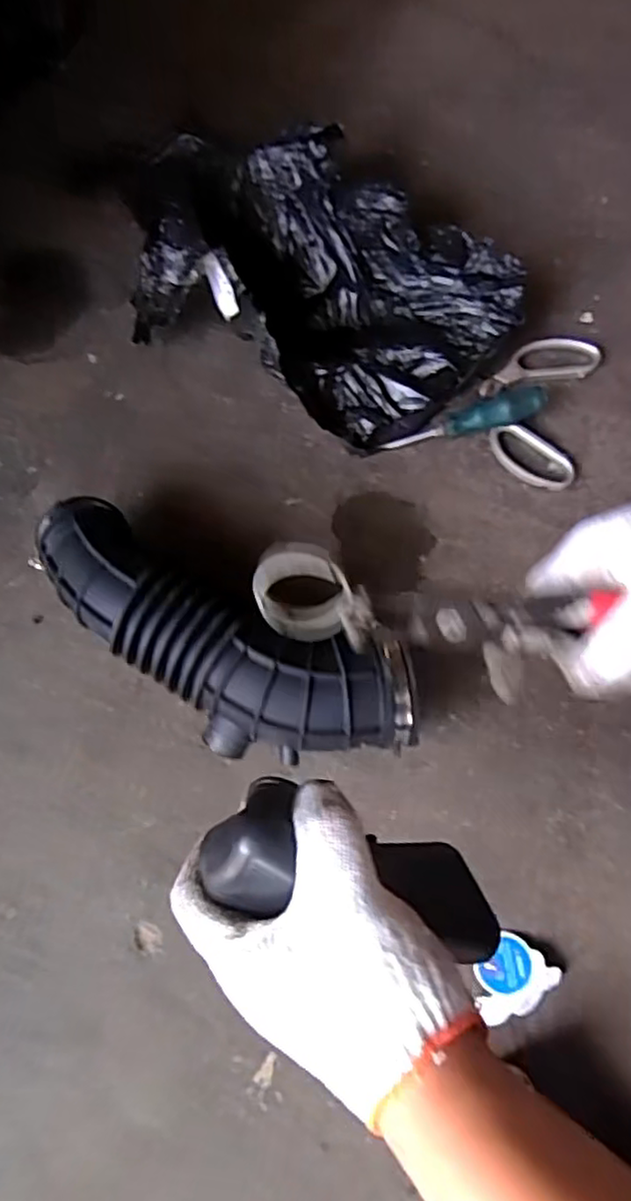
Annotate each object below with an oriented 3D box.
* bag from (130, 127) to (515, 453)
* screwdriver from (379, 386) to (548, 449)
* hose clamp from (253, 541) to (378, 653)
[{"bbox_3d":[-0.006,-0.306,0.663,0.373,0.104,0.251,30,73,12],"label":"bag"},{"bbox_3d":[0.140,-0.168,0.643,0.151,0.022,0.021,-16,69,11],"label":"screwdriver"},{"bbox_3d":[0.000,-0.001,0.346,0.060,0.055,0.015,7,41,0],"label":"hose clamp"}]

